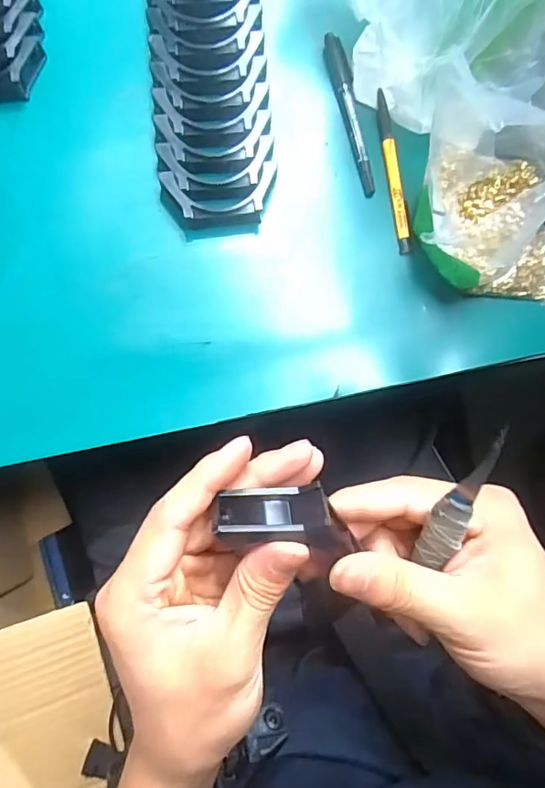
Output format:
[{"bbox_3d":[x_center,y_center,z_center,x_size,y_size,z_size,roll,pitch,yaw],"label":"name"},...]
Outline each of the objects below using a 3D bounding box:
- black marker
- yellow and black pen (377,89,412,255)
[{"bbox_3d":[0.066,-0.232,0.424,0.017,0.011,0.138,-15,85,-4],"label":"black marker"},{"bbox_3d":[0.100,-0.185,0.423,0.013,0.007,0.138,-8,84,-3],"label":"yellow and black pen"}]

